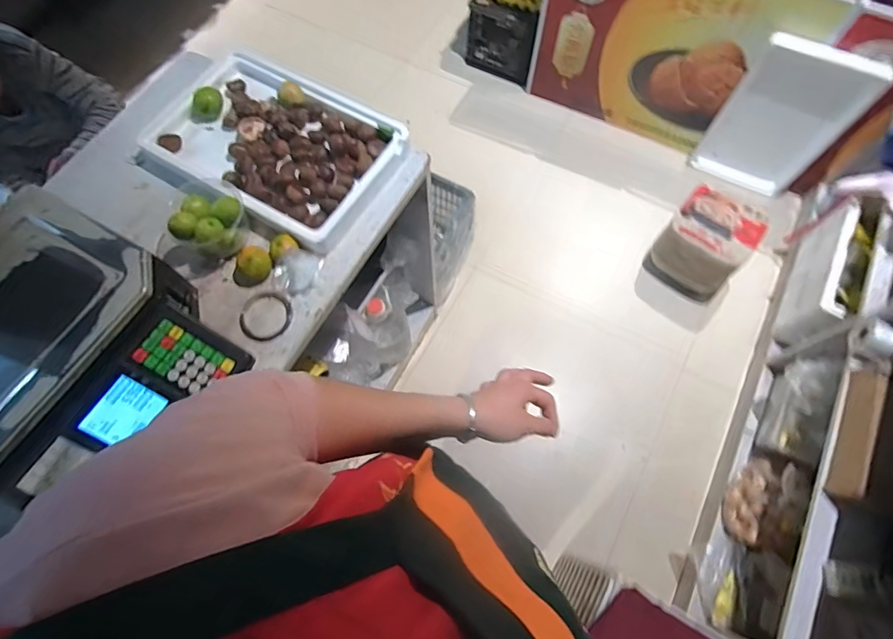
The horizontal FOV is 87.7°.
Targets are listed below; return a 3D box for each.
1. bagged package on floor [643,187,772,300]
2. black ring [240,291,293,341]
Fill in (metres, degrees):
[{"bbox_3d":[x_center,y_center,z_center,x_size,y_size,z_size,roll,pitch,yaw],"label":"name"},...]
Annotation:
[{"bbox_3d":[0.892,-0.259,1.612,0.271,0.235,0.248,37,73,14],"label":"bagged package on floor"},{"bbox_3d":[-0.308,-0.005,0.793,0.087,0.005,0.087,0,68,0],"label":"black ring"}]

